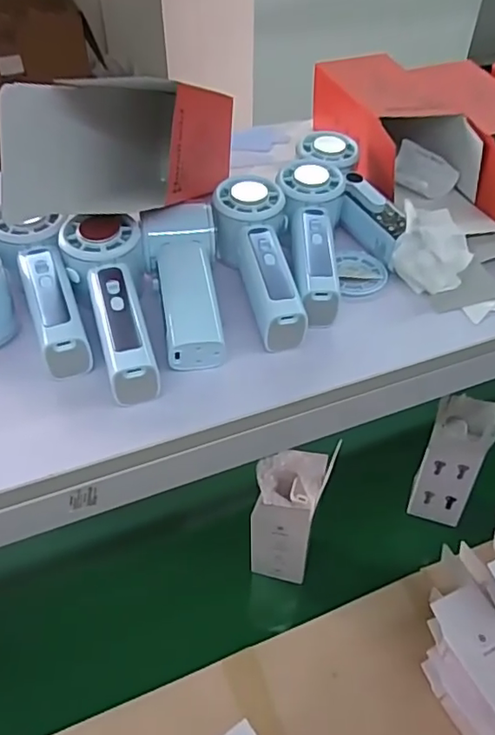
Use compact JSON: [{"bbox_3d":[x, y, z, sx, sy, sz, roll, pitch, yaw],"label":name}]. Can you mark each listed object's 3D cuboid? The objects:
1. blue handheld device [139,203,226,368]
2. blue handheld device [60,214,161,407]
[{"bbox_3d":[-0.046,-0.063,0.421,0.055,0.051,0.129,-6,47,-9],"label":"blue handheld device"},{"bbox_3d":[-0.094,-0.043,0.399,0.057,0.059,0.150,-11,48,-13],"label":"blue handheld device"}]

